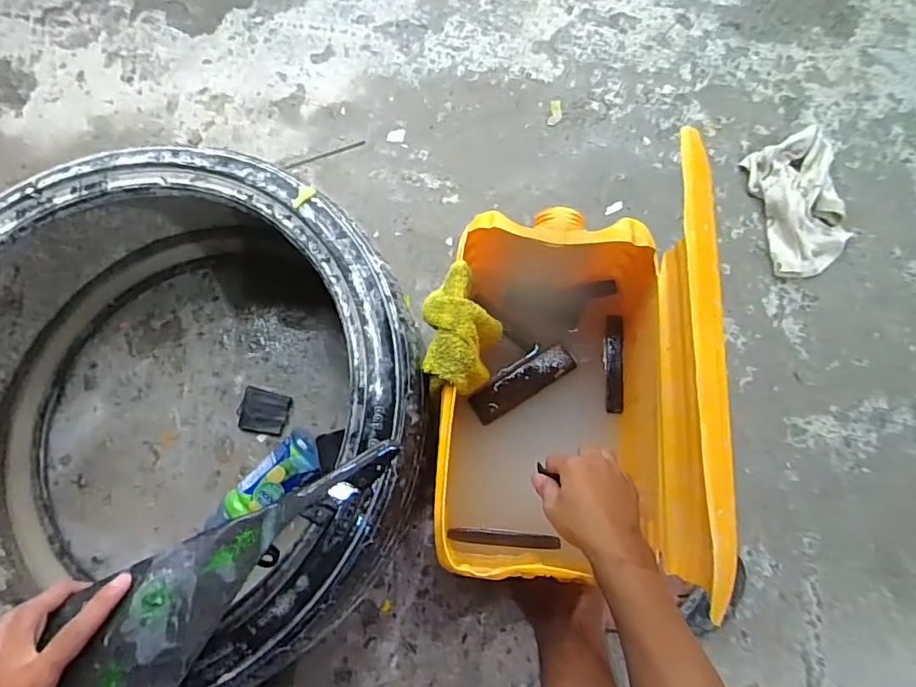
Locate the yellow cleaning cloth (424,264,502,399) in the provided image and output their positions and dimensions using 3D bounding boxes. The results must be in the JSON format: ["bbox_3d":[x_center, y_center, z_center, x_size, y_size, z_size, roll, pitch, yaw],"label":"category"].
[{"bbox_3d":[0.007,-0.010,0.640,0.086,0.116,0.142,0,75,2],"label":"yellow cleaning cloth"}]

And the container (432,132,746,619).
[{"bbox_3d":[0.109,0.024,0.558,0.232,0.388,0.393,3,75,2],"label":"container"}]

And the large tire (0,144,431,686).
[{"bbox_3d":[-0.355,0.060,0.684,0.631,0.247,0.569,3,75,3],"label":"large tire"}]

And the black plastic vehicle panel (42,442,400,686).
[{"bbox_3d":[-0.188,0.178,0.468,0.305,0.045,0.109,-39,77,-22],"label":"black plastic vehicle panel"}]

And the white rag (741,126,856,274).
[{"bbox_3d":[0.546,-0.226,0.858,0.115,0.054,0.224,-10,75,-1],"label":"white rag"}]

